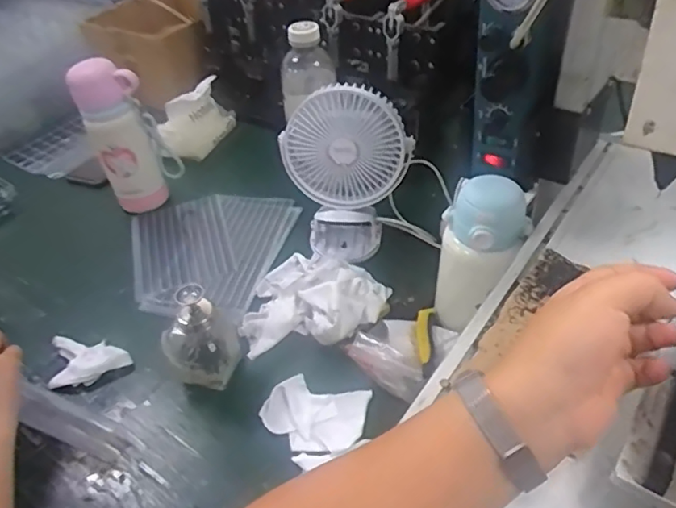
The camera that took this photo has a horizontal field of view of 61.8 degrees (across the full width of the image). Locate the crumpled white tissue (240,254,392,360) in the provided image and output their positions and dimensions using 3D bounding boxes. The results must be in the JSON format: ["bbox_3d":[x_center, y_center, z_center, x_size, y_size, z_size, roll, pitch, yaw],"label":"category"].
[{"bbox_3d":[-0.027,0.036,0.652,0.163,0.053,0.146,-6,42,0],"label":"crumpled white tissue"}]

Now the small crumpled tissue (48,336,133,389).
[{"bbox_3d":[-0.270,0.118,0.619,0.088,0.018,0.058,-7,42,-1],"label":"small crumpled tissue"}]

